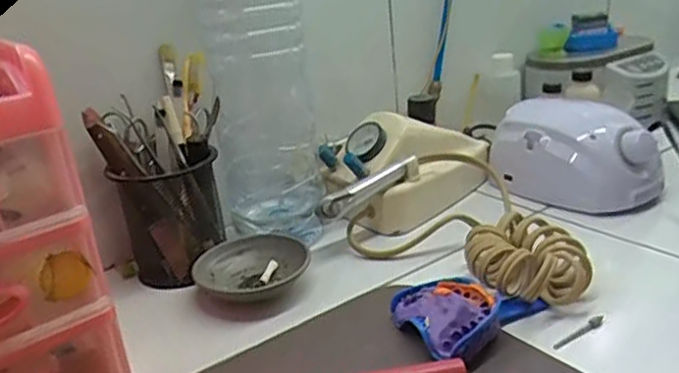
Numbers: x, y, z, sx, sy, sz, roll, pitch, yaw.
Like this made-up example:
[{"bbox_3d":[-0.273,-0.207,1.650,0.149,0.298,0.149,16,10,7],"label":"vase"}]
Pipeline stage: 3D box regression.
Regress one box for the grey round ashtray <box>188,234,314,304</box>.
[{"bbox_3d":[-0.067,0.062,0.491,0.085,0.028,0.070,-6,21,-1],"label":"grey round ashtray"}]

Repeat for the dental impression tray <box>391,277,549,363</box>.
[{"bbox_3d":[0.087,0.078,0.405,0.093,0.027,0.074,-14,23,-21],"label":"dental impression tray"}]

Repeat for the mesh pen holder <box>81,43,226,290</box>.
[{"bbox_3d":[-0.144,-0.010,0.508,0.097,0.159,0.085,-12,22,-17],"label":"mesh pen holder"}]

